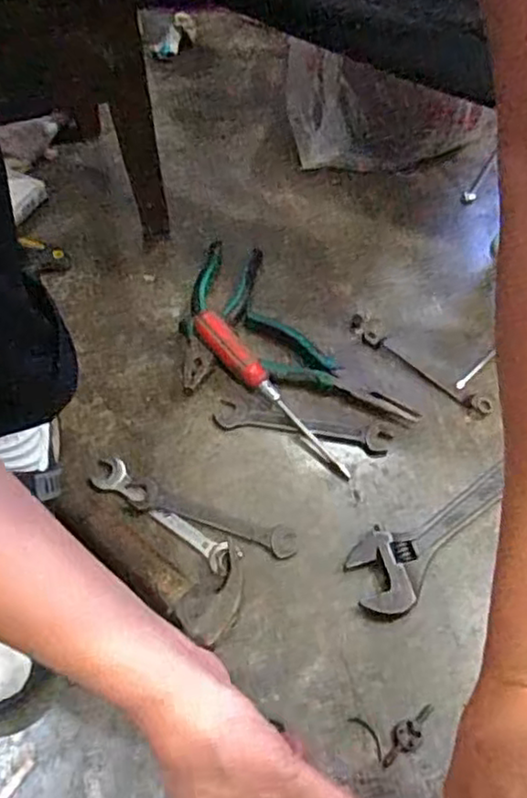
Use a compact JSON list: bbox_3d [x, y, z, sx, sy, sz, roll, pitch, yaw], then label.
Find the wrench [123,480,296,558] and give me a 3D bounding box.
[{"bbox_3d":[-0.042,0.099,0.567,0.142,0.005,0.027,17,56,7],"label":"wrench"}]

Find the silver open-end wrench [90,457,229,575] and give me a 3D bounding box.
[{"bbox_3d":[-0.084,0.094,0.573,0.138,0.004,0.029,32,59,16],"label":"silver open-end wrench"}]

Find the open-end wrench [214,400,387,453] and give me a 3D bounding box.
[{"bbox_3d":[0.036,0.022,0.621,0.154,0.009,0.026,8,56,1],"label":"open-end wrench"}]

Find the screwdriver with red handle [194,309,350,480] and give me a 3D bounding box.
[{"bbox_3d":[0.007,-0.006,0.625,0.027,0.020,0.199,-37,79,-25],"label":"screwdriver with red handle"}]

